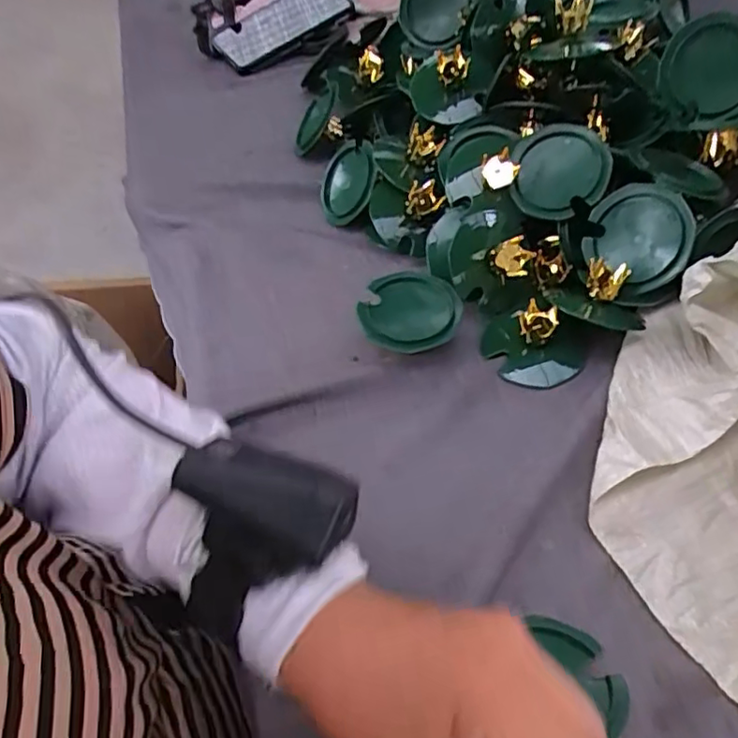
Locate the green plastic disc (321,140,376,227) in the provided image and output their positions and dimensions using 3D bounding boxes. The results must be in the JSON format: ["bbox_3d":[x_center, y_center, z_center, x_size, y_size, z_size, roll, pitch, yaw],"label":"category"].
[{"bbox_3d":[-0.018,-0.168,0.547,0.014,0.070,0.076,18,41,-35],"label":"green plastic disc"}]

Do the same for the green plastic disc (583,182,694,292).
[{"bbox_3d":[0.193,-0.095,0.439,0.070,0.073,0.011,30,24,37],"label":"green plastic disc"}]

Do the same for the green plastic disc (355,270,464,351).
[{"bbox_3d":[0.029,-0.044,0.447,0.071,0.022,0.070,-12,42,-4],"label":"green plastic disc"}]

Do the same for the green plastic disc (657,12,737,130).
[{"bbox_3d":[0.254,-0.219,0.453,0.069,0.072,0.017,-15,26,24],"label":"green plastic disc"}]

